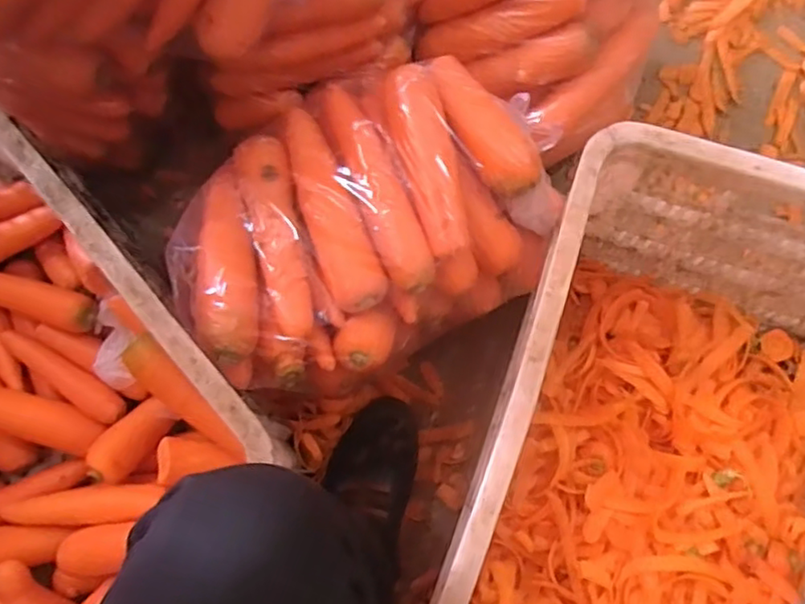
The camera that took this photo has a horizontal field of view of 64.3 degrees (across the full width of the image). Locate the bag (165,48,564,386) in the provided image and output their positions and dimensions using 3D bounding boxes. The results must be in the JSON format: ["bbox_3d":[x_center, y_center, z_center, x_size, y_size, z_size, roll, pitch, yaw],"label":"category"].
[{"bbox_3d":[-0.040,-0.070,0.590,0.322,0.151,0.238,-29,77,-6],"label":"bag"}]

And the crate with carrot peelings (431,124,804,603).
[{"bbox_3d":[0.240,0.157,0.538,0.348,0.257,0.471,20,76,6],"label":"crate with carrot peelings"}]

